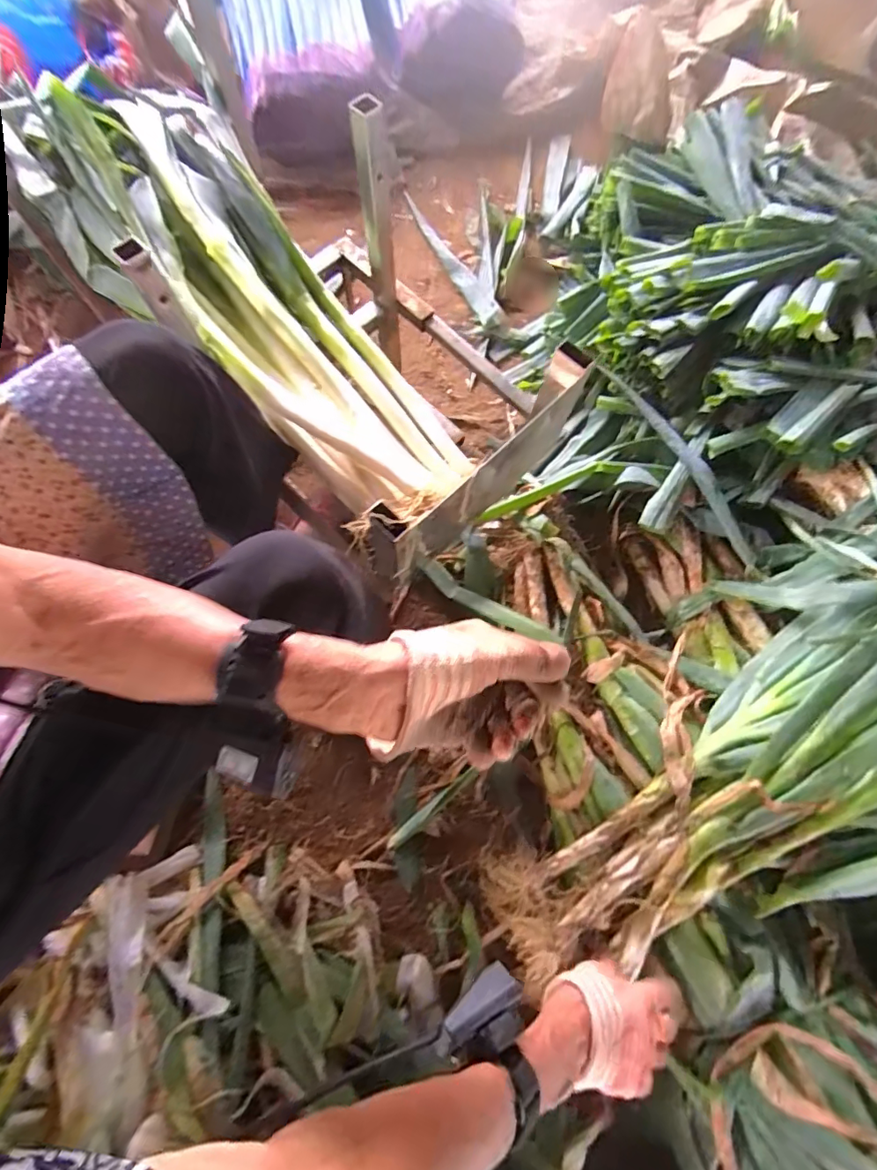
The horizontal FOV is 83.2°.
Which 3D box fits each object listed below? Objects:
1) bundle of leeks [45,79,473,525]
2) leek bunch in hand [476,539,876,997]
[{"bbox_3d":[-0.222,-0.376,0.628,0.180,0.165,0.709,-35,76,-10],"label":"bundle of leeks"},{"bbox_3d":[0.454,0.151,0.572,0.888,0.182,0.327,-32,76,1],"label":"leek bunch in hand"}]

